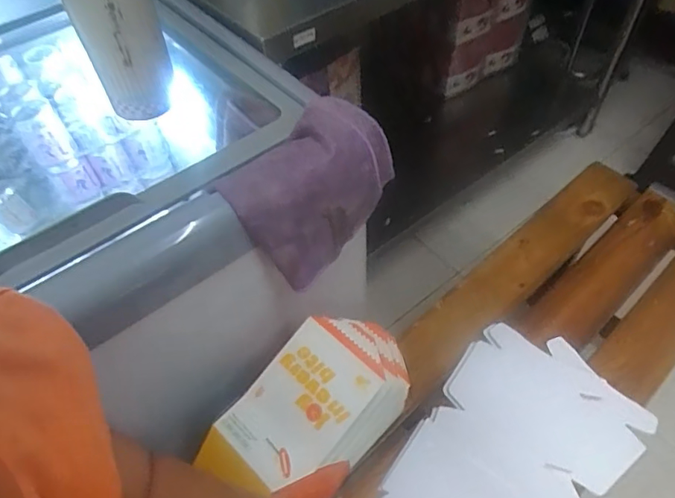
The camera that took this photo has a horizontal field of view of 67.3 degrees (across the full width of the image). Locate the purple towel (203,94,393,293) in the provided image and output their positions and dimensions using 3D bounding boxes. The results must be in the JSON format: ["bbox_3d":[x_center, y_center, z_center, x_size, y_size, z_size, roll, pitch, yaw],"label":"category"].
[{"bbox_3d":[-0.021,-0.061,0.506,0.093,0.111,0.173,34,61,26],"label":"purple towel"}]

